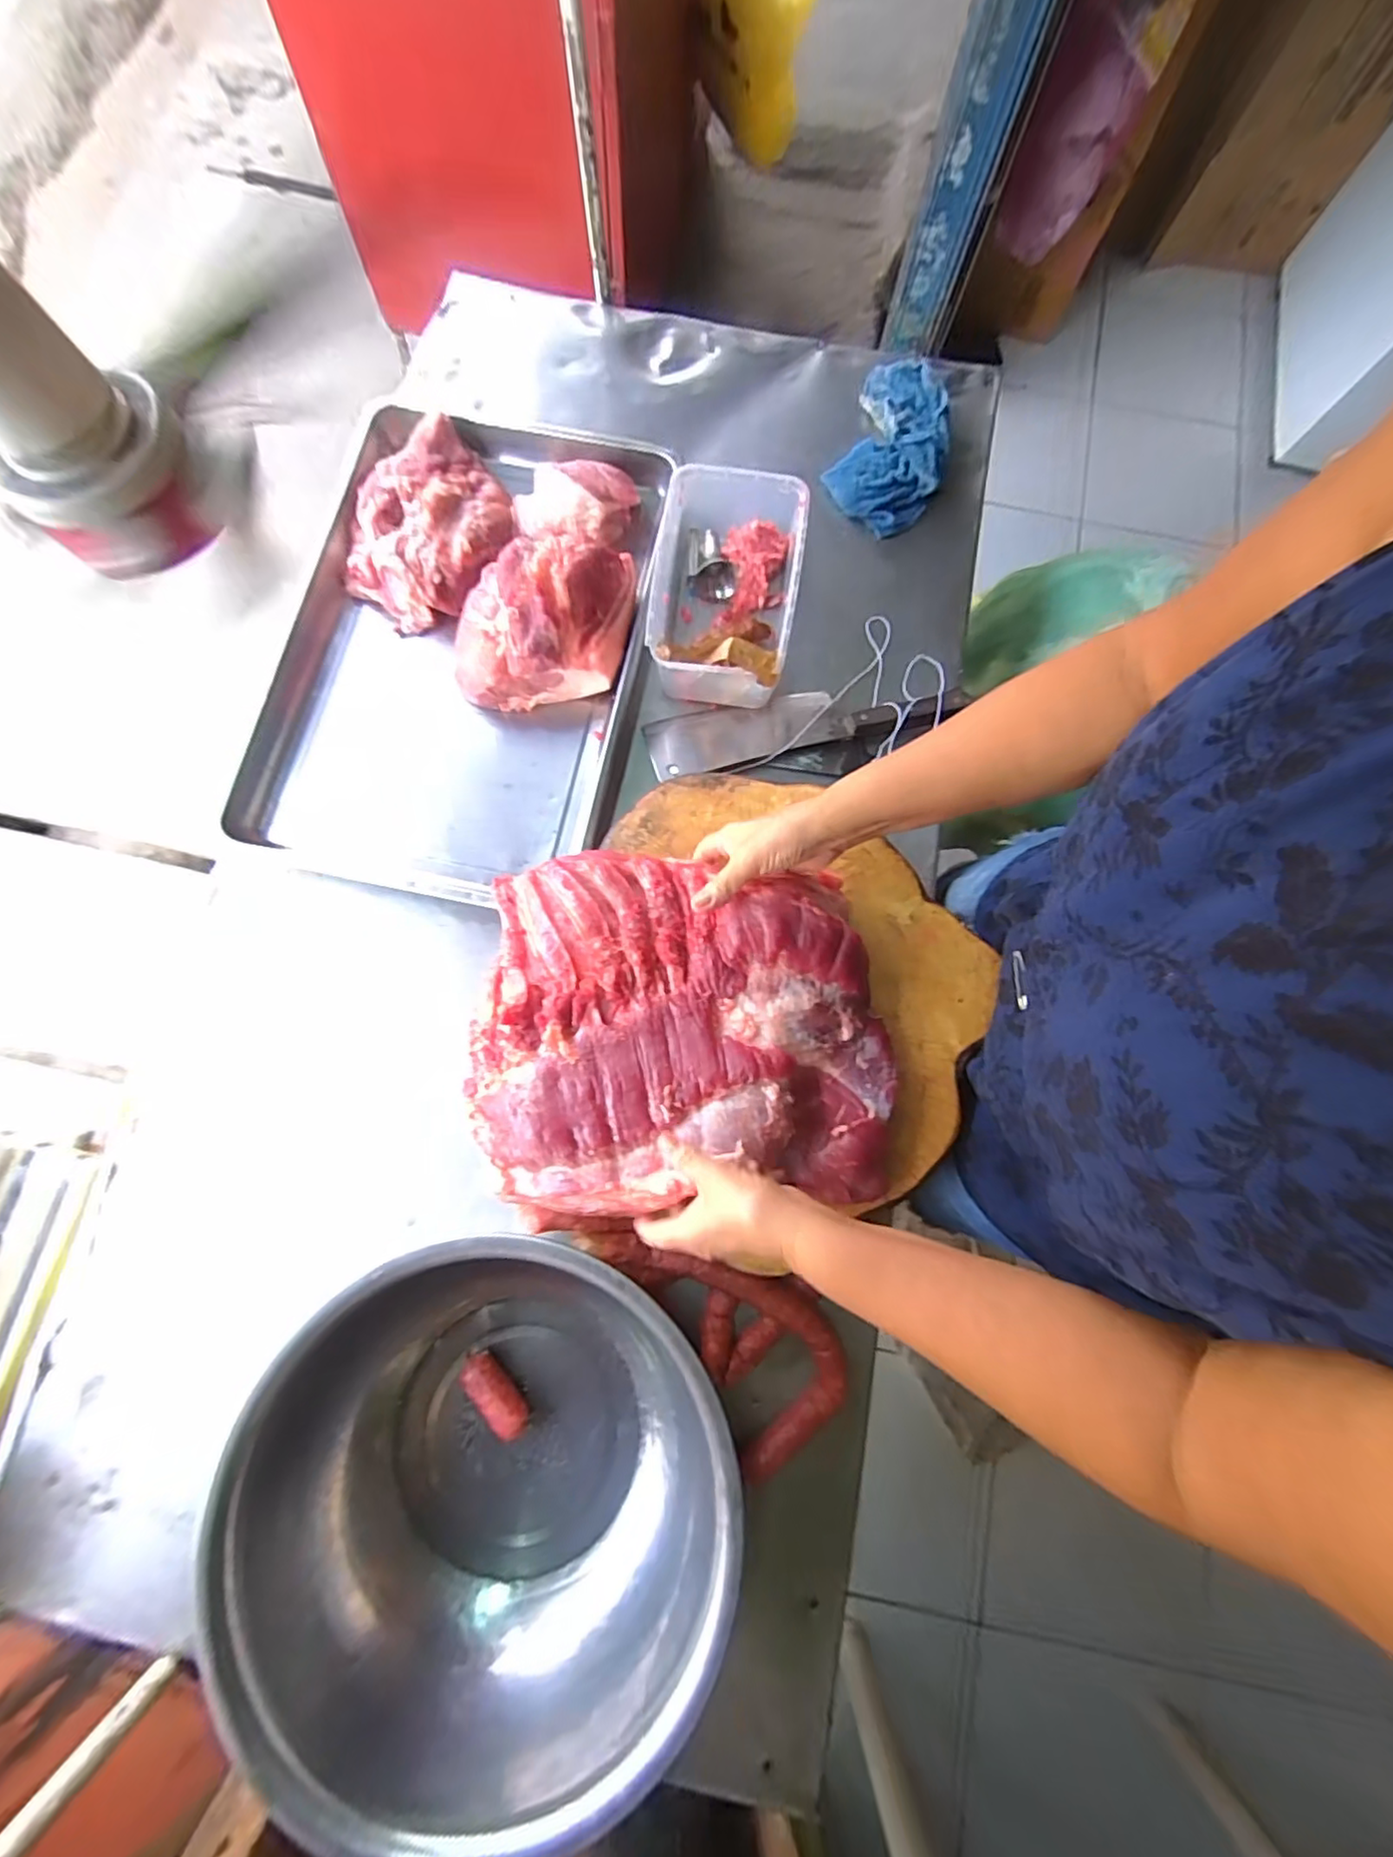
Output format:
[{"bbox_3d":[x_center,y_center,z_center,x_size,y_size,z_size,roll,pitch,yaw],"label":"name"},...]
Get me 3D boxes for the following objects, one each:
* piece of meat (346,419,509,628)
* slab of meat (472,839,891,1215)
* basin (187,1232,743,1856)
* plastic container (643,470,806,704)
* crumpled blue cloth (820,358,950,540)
[{"bbox_3d":[-0.318,-0.474,0.722,0.197,0.069,0.231,-12,78,-4],"label":"piece of meat"},{"bbox_3d":[-0.015,0.076,0.509,0.339,0.063,0.285,-2,78,-1],"label":"slab of meat"},{"bbox_3d":[-0.151,0.432,0.489,0.347,0.148,0.355,0,78,0],"label":"basin"},{"bbox_3d":[0.033,-0.381,0.696,0.154,0.085,0.250,7,78,1],"label":"plastic container"},{"bbox_3d":[0.256,-0.622,0.777,0.131,0.042,0.267,22,78,4],"label":"crumpled blue cloth"}]

